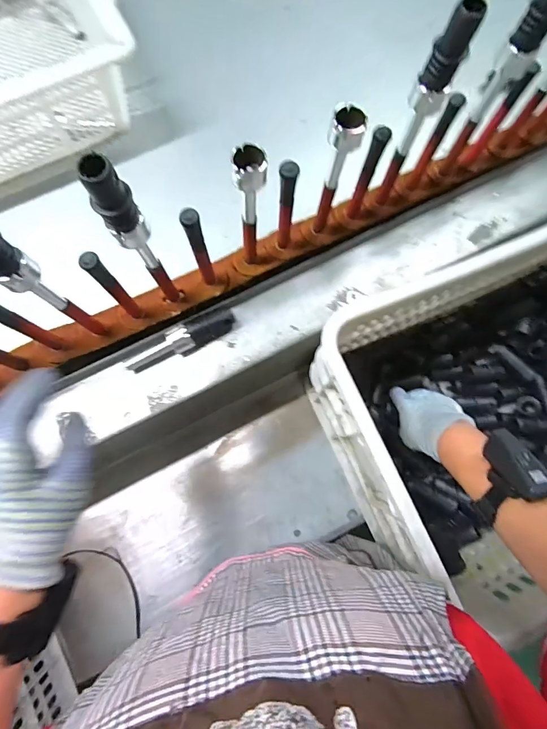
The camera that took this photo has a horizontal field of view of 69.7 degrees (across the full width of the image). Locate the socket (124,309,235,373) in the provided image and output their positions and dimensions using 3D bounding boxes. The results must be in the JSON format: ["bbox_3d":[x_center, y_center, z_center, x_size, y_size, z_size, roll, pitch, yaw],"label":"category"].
[{"bbox_3d":[-0.118,-0.030,0.510,0.146,0.031,0.029,-30,79,-7],"label":"socket"}]

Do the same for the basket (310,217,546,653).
[{"bbox_3d":[0.365,0.028,0.537,0.560,0.268,0.380,-24,78,-6],"label":"basket"}]

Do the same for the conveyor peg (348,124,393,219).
[{"bbox_3d":[0.112,-0.225,0.474,0.017,0.142,0.019,21,78,4],"label":"conveyor peg"}]

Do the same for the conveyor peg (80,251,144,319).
[{"bbox_3d":[-0.174,-0.083,0.434,0.016,0.143,0.015,-43,81,-9],"label":"conveyor peg"}]

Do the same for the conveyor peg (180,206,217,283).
[{"bbox_3d":[-0.080,-0.126,0.435,0.017,0.139,0.013,-14,78,-4],"label":"conveyor peg"}]

